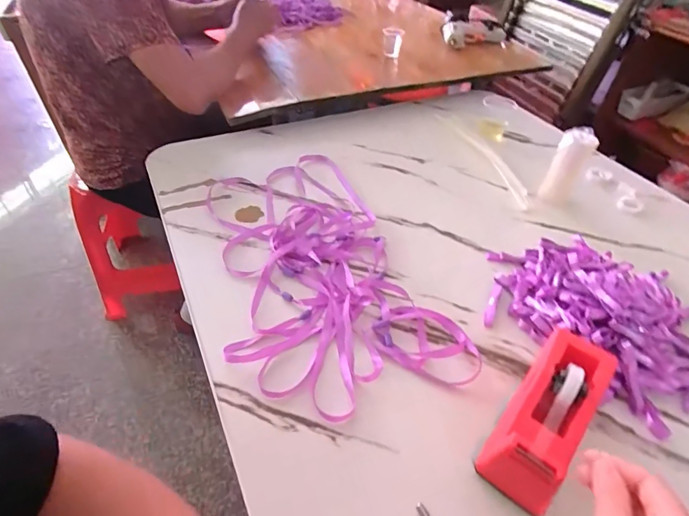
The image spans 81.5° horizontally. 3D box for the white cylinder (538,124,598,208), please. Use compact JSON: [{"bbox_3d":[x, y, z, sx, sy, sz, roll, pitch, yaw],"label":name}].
[{"bbox_3d":[0.354,-0.142,0.639,0.049,0.118,0.038,31,51,24],"label":"white cylinder"}]

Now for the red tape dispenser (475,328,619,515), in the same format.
[{"bbox_3d":[0.182,0.142,0.359,0.062,0.071,0.157,33,51,26],"label":"red tape dispenser"}]

